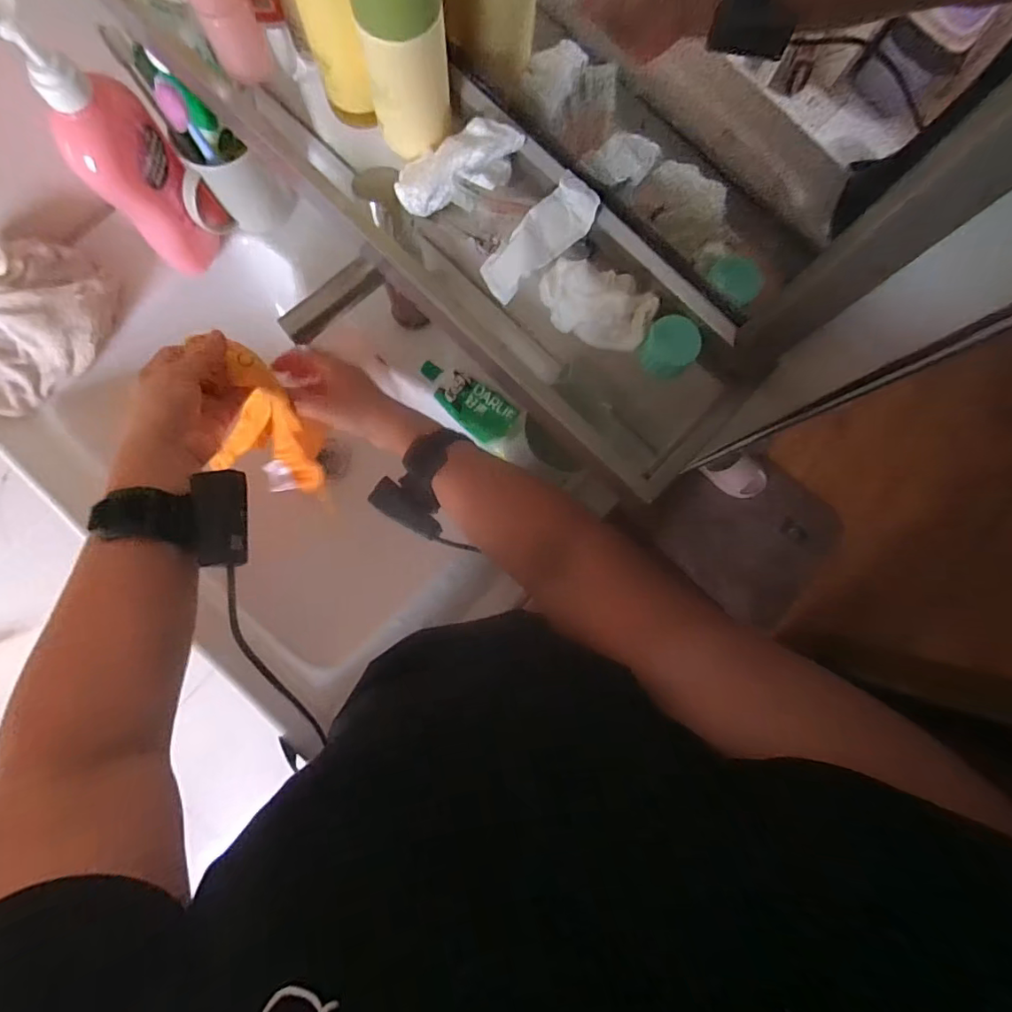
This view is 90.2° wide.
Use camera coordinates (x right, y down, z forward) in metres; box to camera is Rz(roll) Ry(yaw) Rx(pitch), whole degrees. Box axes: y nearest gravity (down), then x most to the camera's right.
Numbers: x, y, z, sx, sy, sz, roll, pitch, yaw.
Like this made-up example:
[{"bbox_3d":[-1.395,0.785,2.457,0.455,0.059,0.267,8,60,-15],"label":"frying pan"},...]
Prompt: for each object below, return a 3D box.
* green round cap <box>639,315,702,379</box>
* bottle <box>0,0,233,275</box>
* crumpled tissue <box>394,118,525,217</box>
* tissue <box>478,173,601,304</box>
[{"bbox_3d":[0.097,-0.093,0.296,0.029,0.017,0.031,0,84,-3],"label":"green round cap"},{"bbox_3d":[-0.336,-0.308,0.453,0.050,0.231,0.084,41,84,2],"label":"bottle"},{"bbox_3d":[-0.028,-0.202,0.301,0.076,0.023,0.029,-19,85,13],"label":"crumpled tissue"},{"bbox_3d":[0.019,-0.156,0.296,0.076,0.011,0.029,-38,86,19],"label":"tissue"}]

